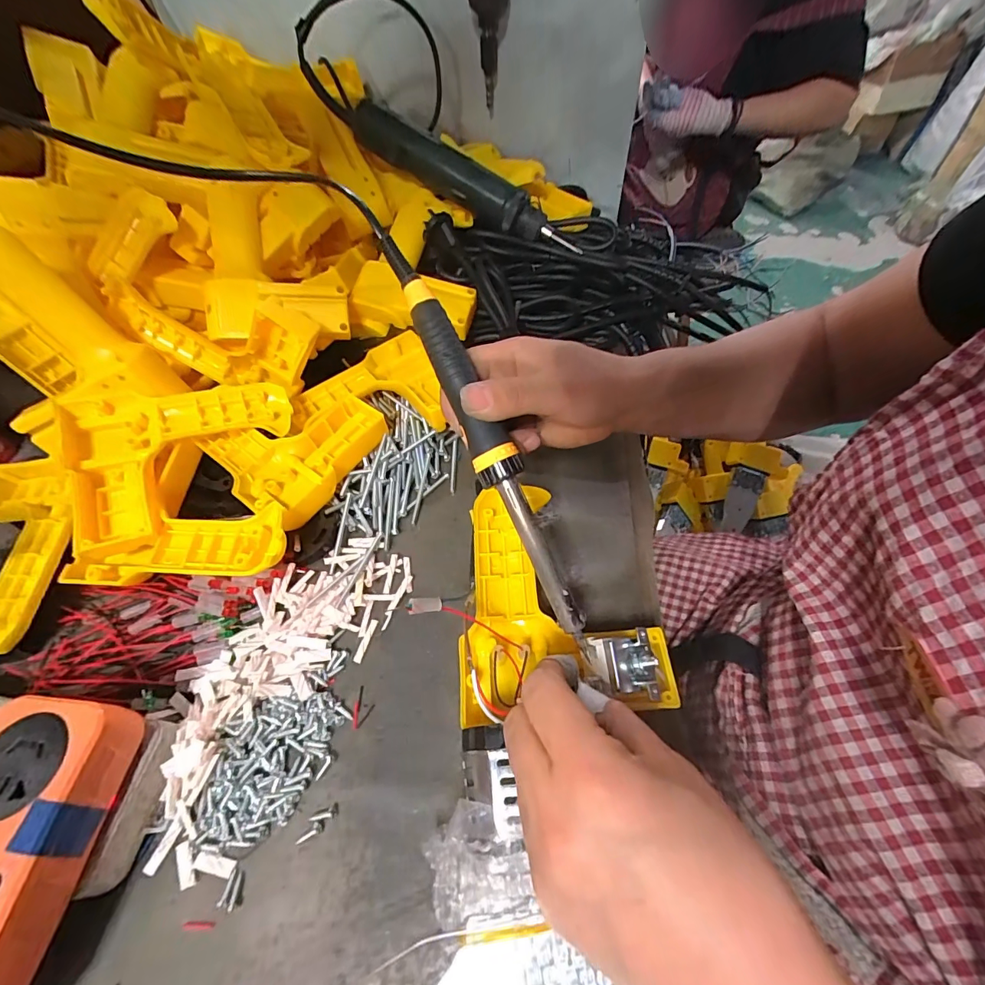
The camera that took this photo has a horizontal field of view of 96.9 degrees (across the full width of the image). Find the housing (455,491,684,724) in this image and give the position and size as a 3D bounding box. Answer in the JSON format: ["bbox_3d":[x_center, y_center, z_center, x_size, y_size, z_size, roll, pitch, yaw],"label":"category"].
[{"bbox_3d":[0.038,0.061,0.274,0.117,0.035,0.142,-5,54,0],"label":"housing"}]

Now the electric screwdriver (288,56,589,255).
[{"bbox_3d":[-0.049,-0.325,0.437,0.309,0.041,0.046,29,58,-4],"label":"electric screwdriver"}]

